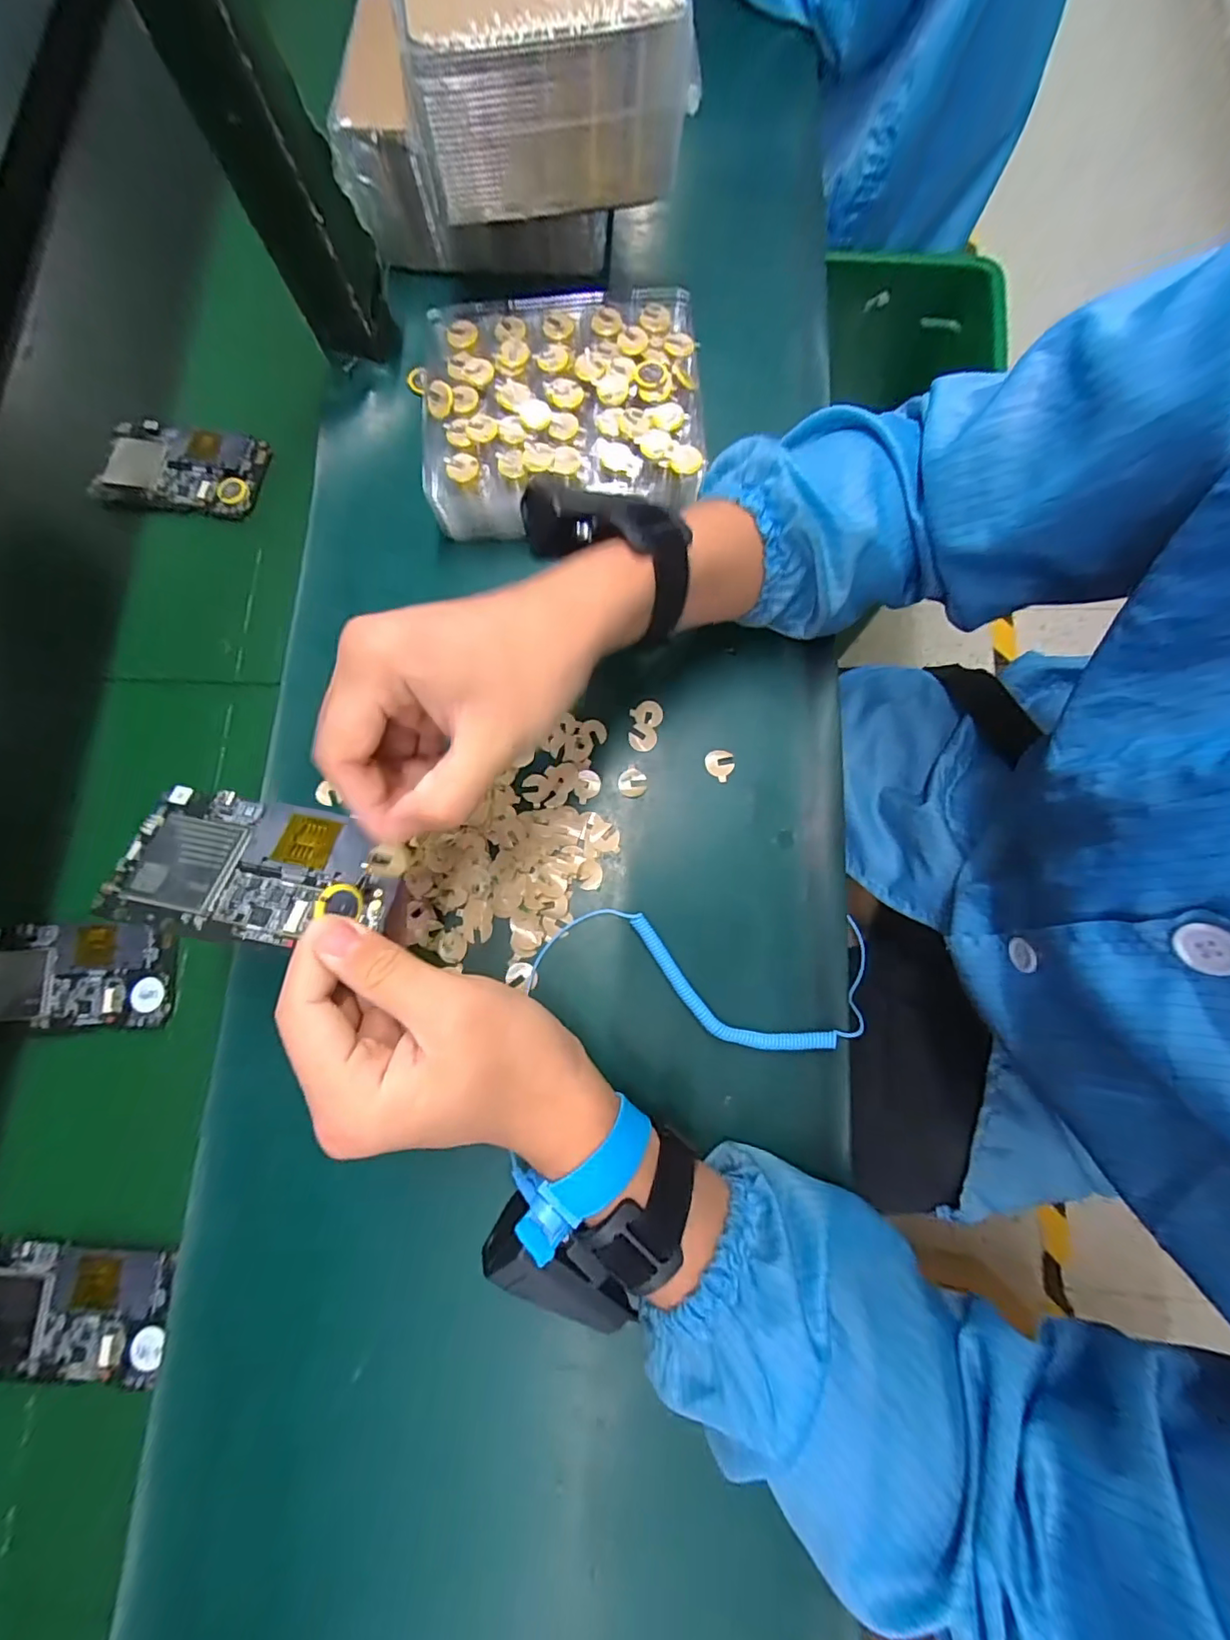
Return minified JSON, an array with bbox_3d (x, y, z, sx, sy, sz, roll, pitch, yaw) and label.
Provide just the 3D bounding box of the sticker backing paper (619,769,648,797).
[{"bbox_3d":[0.011,-0.023,0.337,0.017,0.004,0.017,7,78,2],"label":"sticker backing paper"}]

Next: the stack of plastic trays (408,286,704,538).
[{"bbox_3d":[-0.036,-0.266,0.364,0.174,0.050,0.146,-2,78,0],"label":"stack of plastic trays"}]

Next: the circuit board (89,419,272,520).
[{"bbox_3d":[-0.317,-0.257,0.399,0.122,0.011,0.066,11,78,3],"label":"circuit board"}]

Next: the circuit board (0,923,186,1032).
[{"bbox_3d":[-0.329,0.095,0.336,0.125,0.007,0.061,-1,78,1],"label":"circuit board"}]

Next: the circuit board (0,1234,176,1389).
[{"bbox_3d":[-0.304,0.268,0.301,0.117,0.008,0.066,0,78,1],"label":"circuit board"}]

